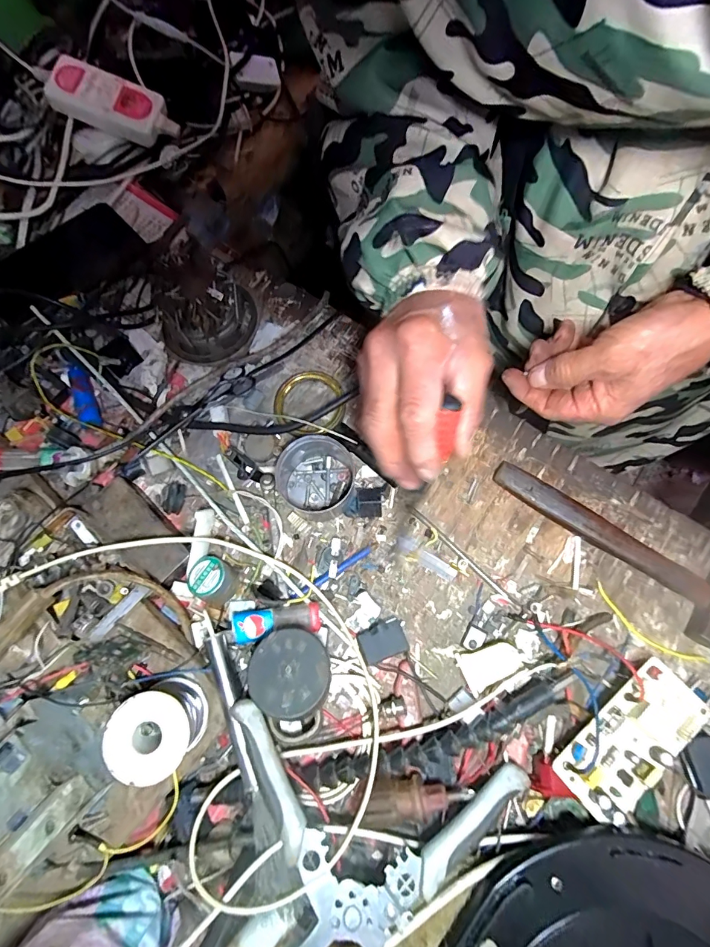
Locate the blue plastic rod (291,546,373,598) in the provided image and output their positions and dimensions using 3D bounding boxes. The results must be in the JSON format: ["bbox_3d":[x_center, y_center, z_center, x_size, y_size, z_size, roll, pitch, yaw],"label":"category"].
[{"bbox_3d":[-0.020,0.086,0.369,0.080,0.012,0.007,-30,78,-8],"label":"blue plastic rod"}]

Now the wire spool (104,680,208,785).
[{"bbox_3d":[-0.132,0.174,0.294,0.051,0.056,0.050,0,76,-1],"label":"wire spool"}]

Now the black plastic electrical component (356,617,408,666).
[{"bbox_3d":[0.022,0.136,0.349,0.039,0.020,0.028,-17,76,-5],"label":"black plastic electrical component"}]

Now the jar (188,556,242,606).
[{"bbox_3d":[-0.120,0.092,0.363,0.034,0.029,0.035,2,63,15],"label":"jar"}]

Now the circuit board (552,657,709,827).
[{"bbox_3d":[0.196,0.187,0.299,0.110,0.013,0.049,-42,67,-9],"label":"circuit board"}]

